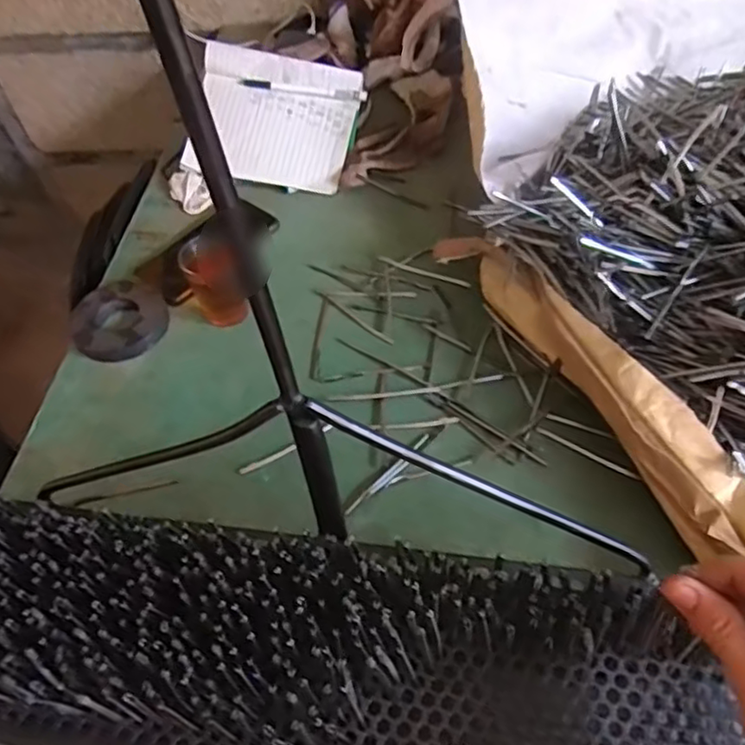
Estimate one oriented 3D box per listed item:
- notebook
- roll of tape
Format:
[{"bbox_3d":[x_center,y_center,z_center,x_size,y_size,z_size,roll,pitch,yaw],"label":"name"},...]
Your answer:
[{"bbox_3d":[-0.122,-0.315,0.812,0.198,0.015,0.165,13,80,1],"label":"notebook"},{"bbox_3d":[-0.262,-0.051,0.676,0.093,0.027,0.086,-2,53,3],"label":"roll of tape"}]

